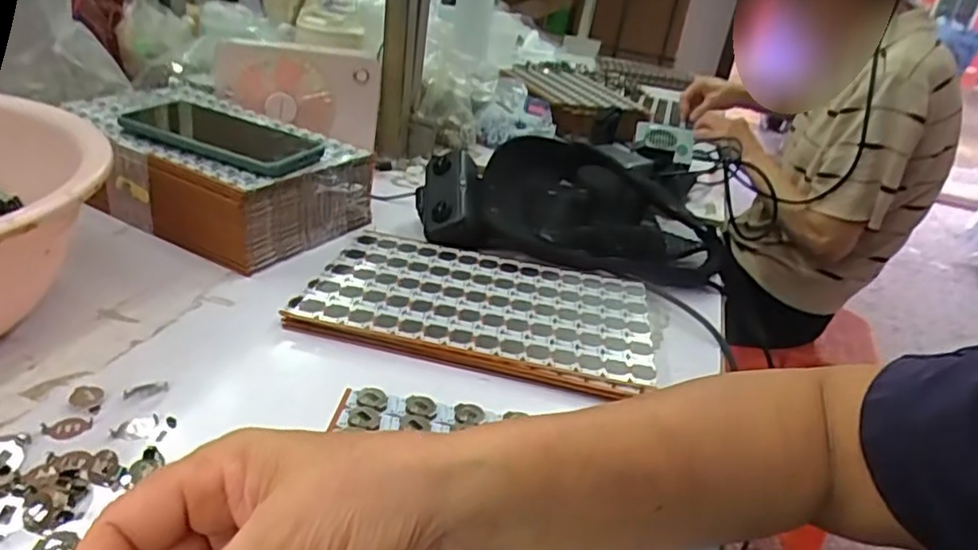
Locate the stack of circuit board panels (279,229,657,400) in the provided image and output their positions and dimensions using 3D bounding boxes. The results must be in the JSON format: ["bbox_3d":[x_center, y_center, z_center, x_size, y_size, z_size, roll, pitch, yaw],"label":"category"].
[{"bbox_3d":[-0.005,0.019,0.496,0.256,0.009,0.159,10,28,4],"label":"stack of circuit board panels"}]

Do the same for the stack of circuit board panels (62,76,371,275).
[{"bbox_3d":[-0.252,-0.101,0.584,0.263,0.074,0.156,20,31,22],"label":"stack of circuit board panels"}]

